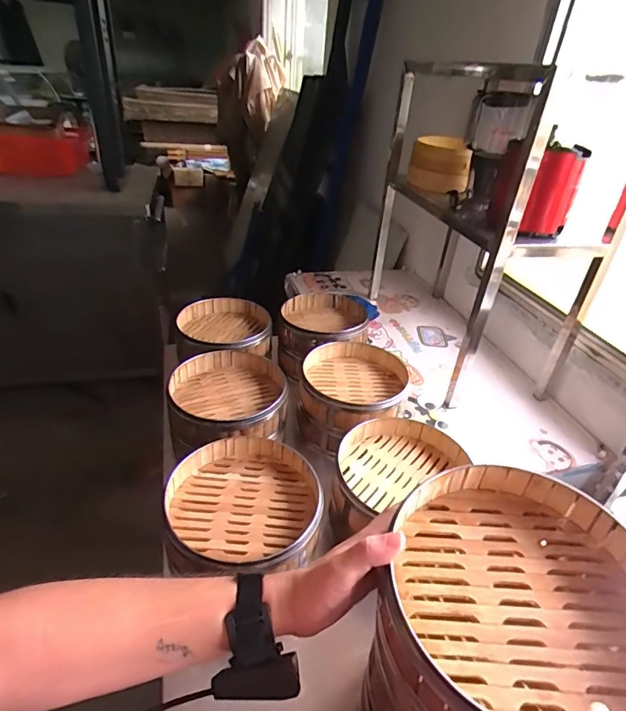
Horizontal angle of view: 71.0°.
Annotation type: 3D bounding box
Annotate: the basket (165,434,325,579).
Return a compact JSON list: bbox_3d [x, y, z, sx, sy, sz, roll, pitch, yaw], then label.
[{"bbox_3d":[-0.095,0.200,0.613,0.209,0.054,0.203,3,33,-2],"label":"basket"}]

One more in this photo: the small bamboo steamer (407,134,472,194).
[{"bbox_3d":[0.376,-0.575,1.322,0.170,0.139,0.194,10,33,9],"label":"small bamboo steamer"}]

